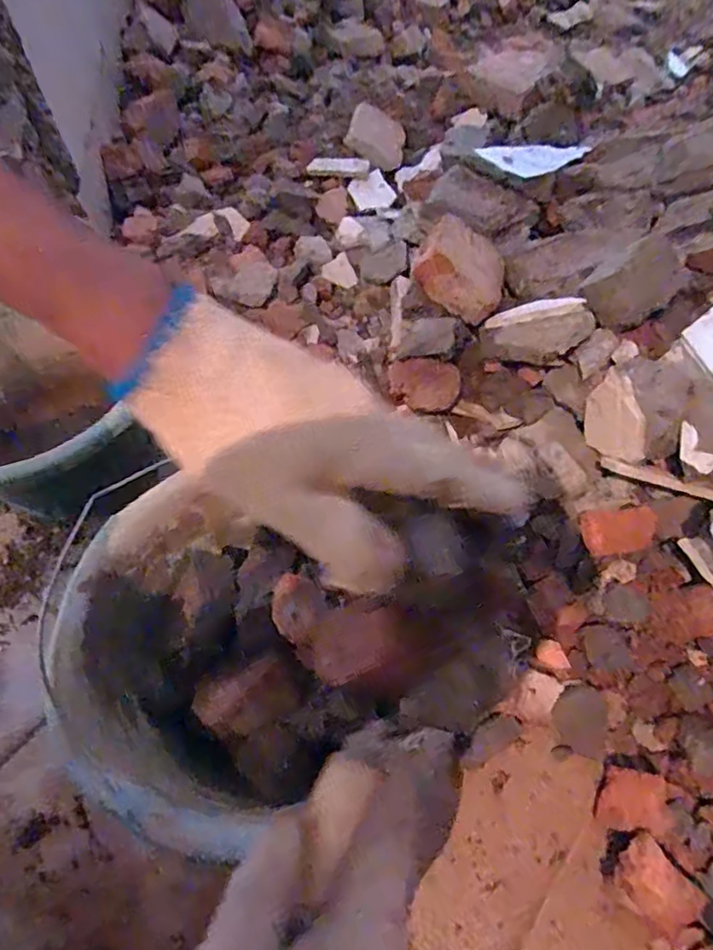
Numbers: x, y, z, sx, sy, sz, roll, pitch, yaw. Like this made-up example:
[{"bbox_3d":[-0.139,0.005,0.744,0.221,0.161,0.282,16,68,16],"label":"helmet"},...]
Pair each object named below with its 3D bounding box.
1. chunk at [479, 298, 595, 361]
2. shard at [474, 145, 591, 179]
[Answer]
[{"bbox_3d":[0.163,-0.132,0.534,0.098,0.034,0.041,-4,57,34],"label":"chunk"},{"bbox_3d":[0.210,-0.363,0.671,0.142,0.007,0.060,-19,63,-23],"label":"shard"}]

